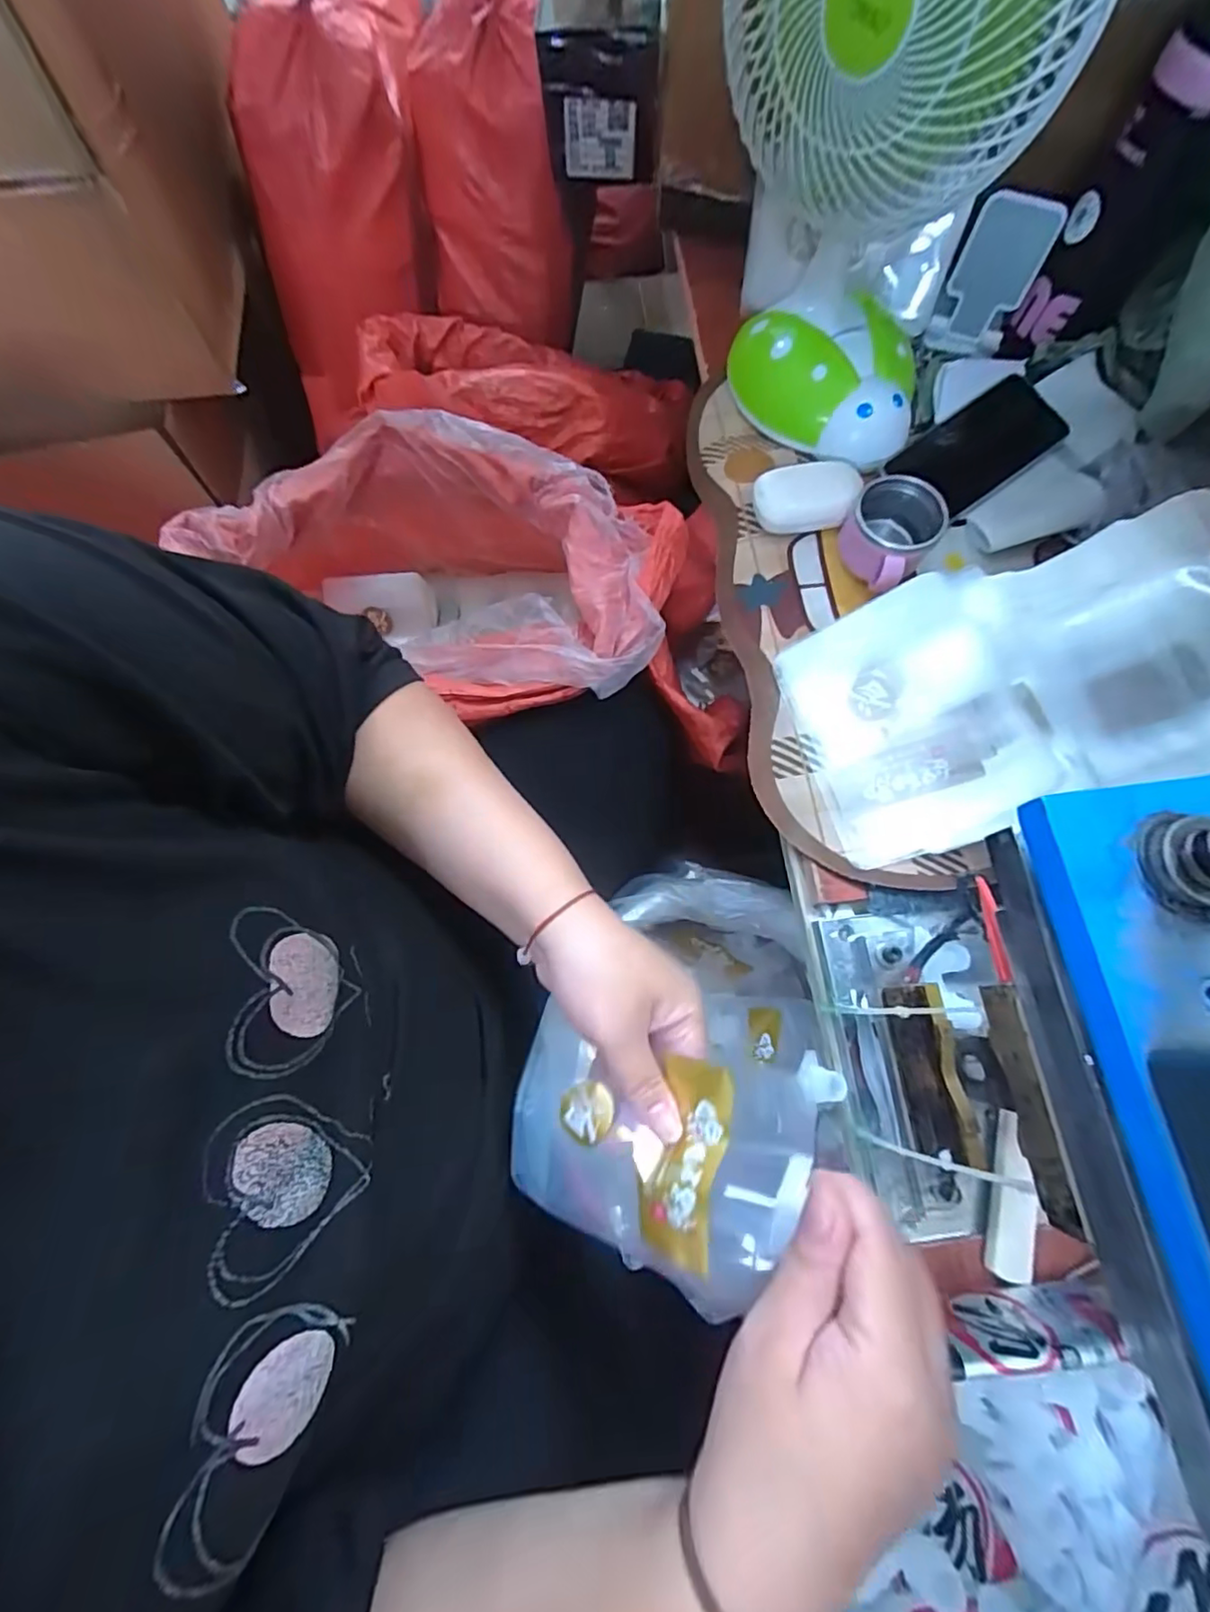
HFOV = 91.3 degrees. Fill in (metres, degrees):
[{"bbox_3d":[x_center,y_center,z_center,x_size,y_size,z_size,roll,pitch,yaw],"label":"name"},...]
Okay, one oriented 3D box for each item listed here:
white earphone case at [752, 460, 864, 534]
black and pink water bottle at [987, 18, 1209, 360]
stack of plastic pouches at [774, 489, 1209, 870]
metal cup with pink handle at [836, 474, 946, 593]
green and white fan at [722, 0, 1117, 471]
[{"bbox_3d":[0.167,-0.258,0.497,0.081,0.032,0.050,1,74,0],"label":"white earphone case"},{"bbox_3d":[0.407,-0.473,0.439,0.063,0.233,0.082,-38,77,-10],"label":"black and pink water bottle"},{"bbox_3d":[0.291,-0.083,0.419,0.304,0.034,0.181,-19,79,16],"label":"stack of plastic pouches"},{"bbox_3d":[0.220,-0.211,0.469,0.068,0.054,0.077,34,77,9],"label":"metal cup with pink handle"},{"bbox_3d":[0.171,-0.450,0.394,0.197,0.324,0.192,10,74,3],"label":"green and white fan"}]

